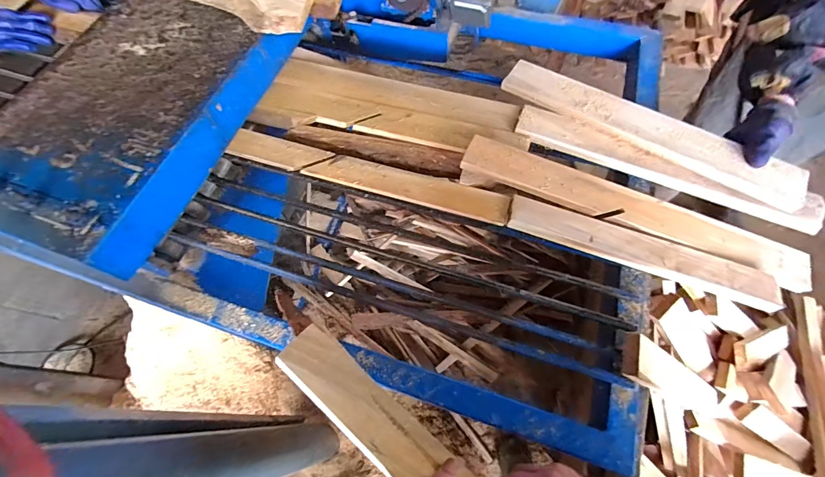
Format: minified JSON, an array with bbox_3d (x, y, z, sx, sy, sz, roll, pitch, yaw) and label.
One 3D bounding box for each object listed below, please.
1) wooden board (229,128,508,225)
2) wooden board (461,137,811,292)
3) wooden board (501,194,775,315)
[{"bbox_3d":[-0.083,-0.116,0.625,0.499,0.021,0.061,16,67,10],"label":"wooden board"},{"bbox_3d":[0.340,-0.046,0.564,0.527,0.018,0.077,22,66,5],"label":"wooden board"},{"bbox_3d":[0.336,0.014,0.532,0.378,0.014,0.063,17,67,10],"label":"wooden board"}]

